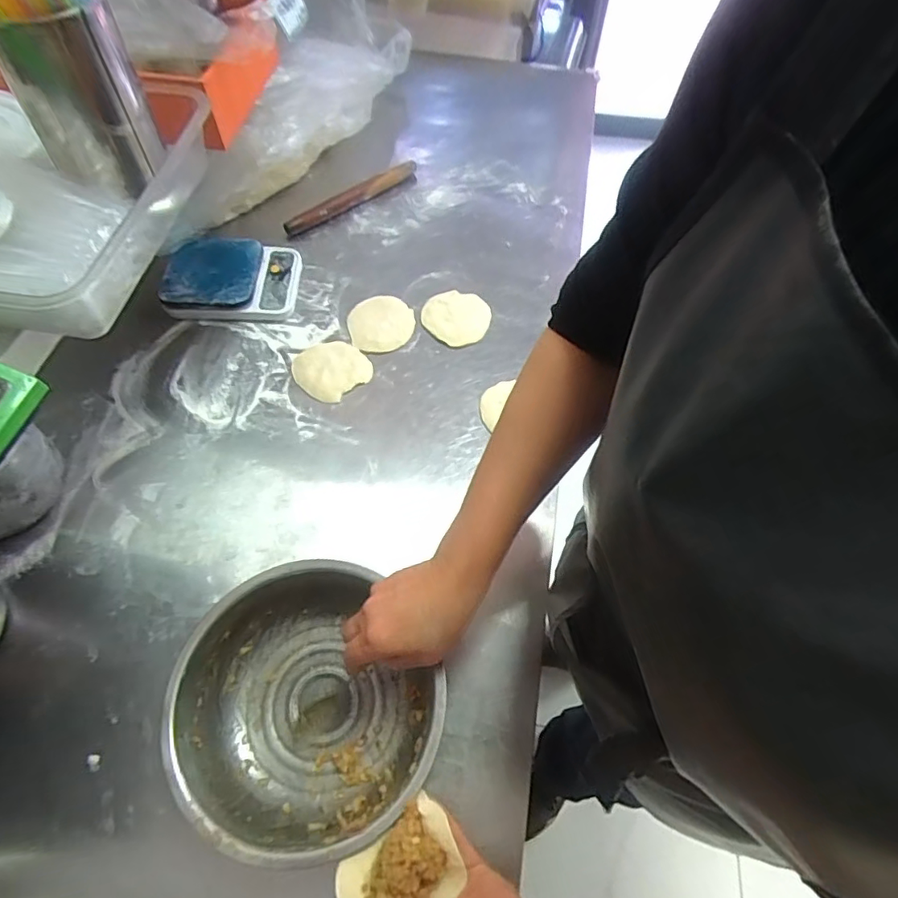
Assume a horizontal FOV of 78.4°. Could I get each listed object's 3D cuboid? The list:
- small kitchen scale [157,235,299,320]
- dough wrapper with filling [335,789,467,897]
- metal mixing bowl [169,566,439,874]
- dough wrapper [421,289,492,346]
[{"bbox_3d":[-0.310,-0.246,0.795,0.178,0.052,0.135,-3,61,-1],"label":"small kitchen scale"},{"bbox_3d":[-0.037,0.316,0.410,0.089,0.029,0.062,-34,66,-17],"label":"dough wrapper with filling"},{"bbox_3d":[-0.126,0.234,0.509,0.218,0.086,0.226,0,61,0],"label":"metal mixing bowl"},{"bbox_3d":[0.011,-0.191,0.793,0.095,0.006,0.096,1,64,-2],"label":"dough wrapper"}]

